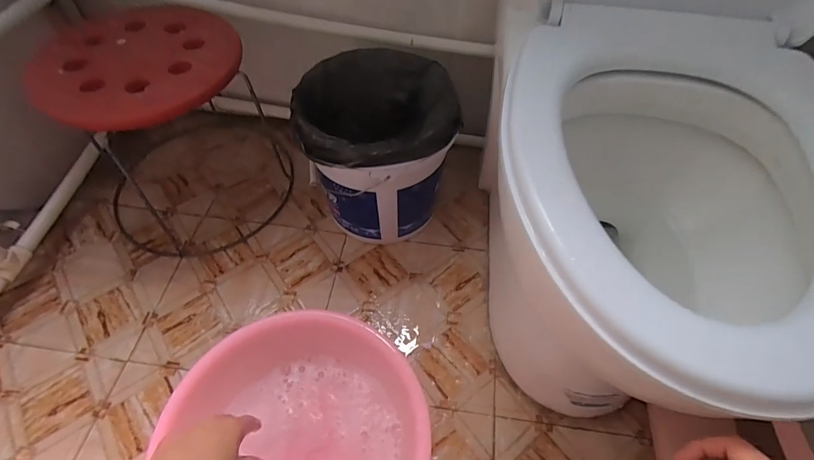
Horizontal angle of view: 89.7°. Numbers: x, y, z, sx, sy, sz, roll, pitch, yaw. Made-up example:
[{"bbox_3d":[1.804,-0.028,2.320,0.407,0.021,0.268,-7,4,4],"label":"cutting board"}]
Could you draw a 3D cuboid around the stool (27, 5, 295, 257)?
[{"bbox_3d":[-0.425,-0.176,0.745,0.323,0.315,0.317,1,55,-1],"label":"stool"}]

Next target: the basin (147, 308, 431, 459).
[{"bbox_3d":[-0.141,0.293,0.538,0.323,0.102,0.304,1,55,-1],"label":"basin"}]

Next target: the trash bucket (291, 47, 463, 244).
[{"bbox_3d":[-0.047,-0.138,0.745,0.249,0.249,0.252,-5,55,-5],"label":"trash bucket"}]

